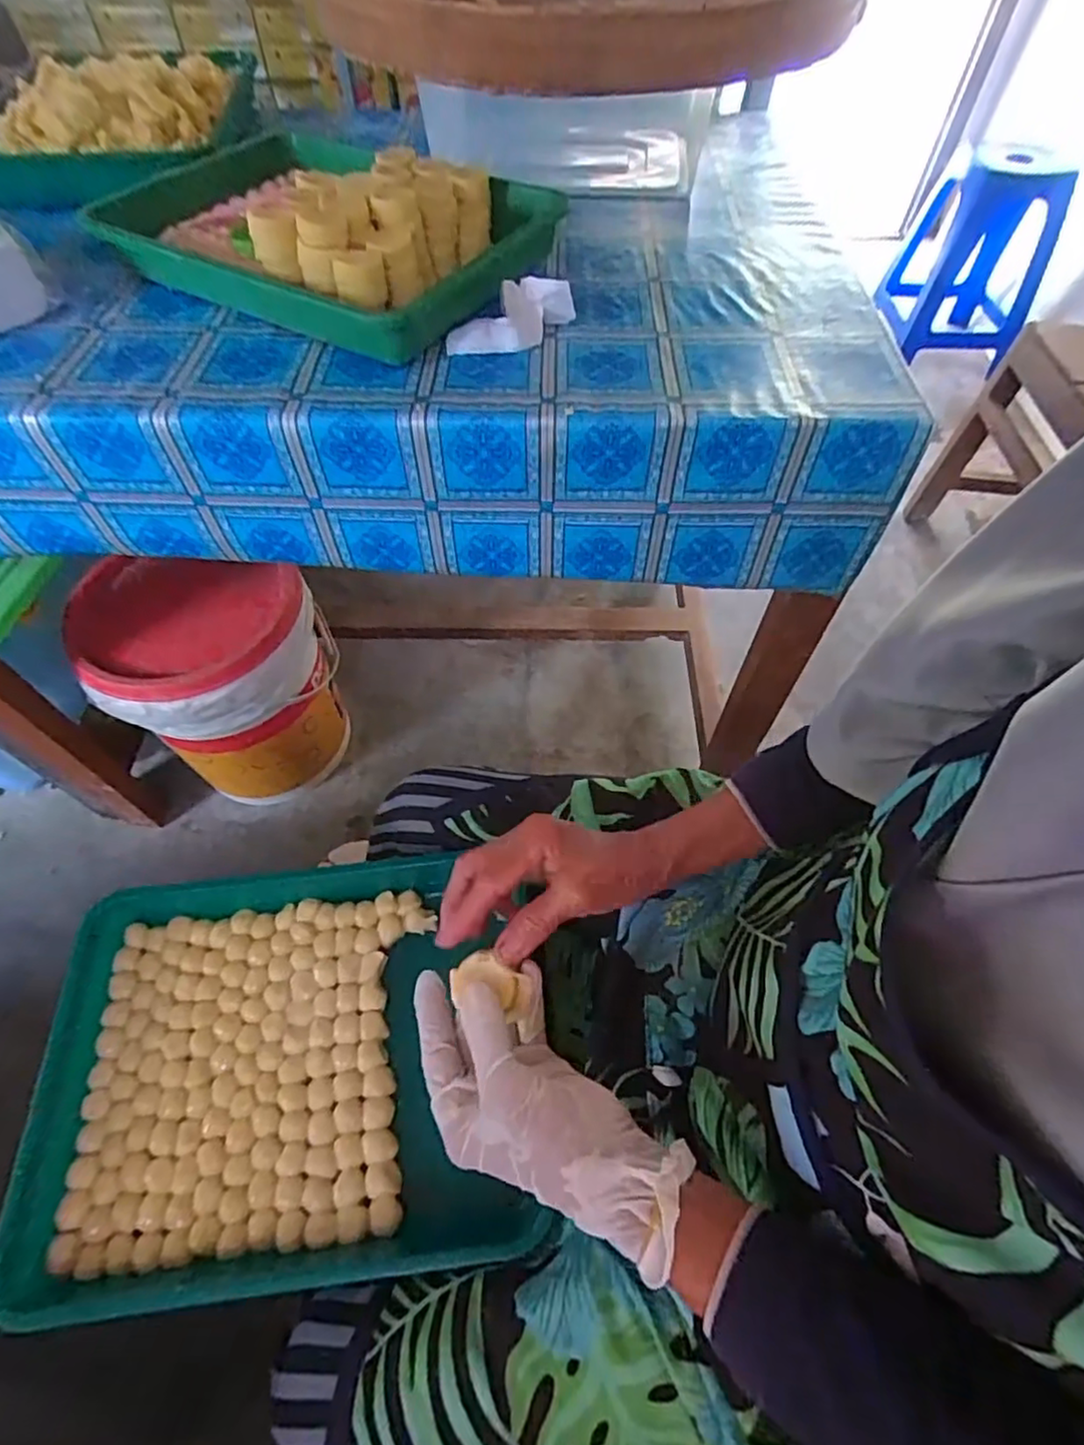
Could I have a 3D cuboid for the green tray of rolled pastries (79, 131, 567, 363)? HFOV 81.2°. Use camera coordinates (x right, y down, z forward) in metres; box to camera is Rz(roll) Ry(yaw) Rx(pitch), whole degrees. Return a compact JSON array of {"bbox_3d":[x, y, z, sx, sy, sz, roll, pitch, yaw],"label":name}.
[{"bbox_3d":[-0.188,-0.457,0.569,0.381,0.074,0.298,28,61,17],"label":"green tray of rolled pastries"}]

